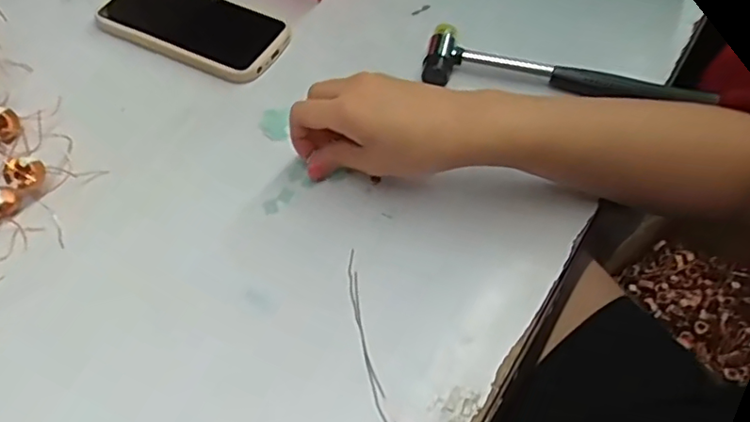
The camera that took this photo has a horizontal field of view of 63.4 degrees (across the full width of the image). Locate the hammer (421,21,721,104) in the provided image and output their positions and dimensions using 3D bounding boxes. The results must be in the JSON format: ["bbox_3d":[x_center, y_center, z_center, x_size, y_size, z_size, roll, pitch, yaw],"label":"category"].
[{"bbox_3d":[0.158,-0.121,0.508,0.232,0.023,0.054,5,56,2],"label":"hammer"}]

